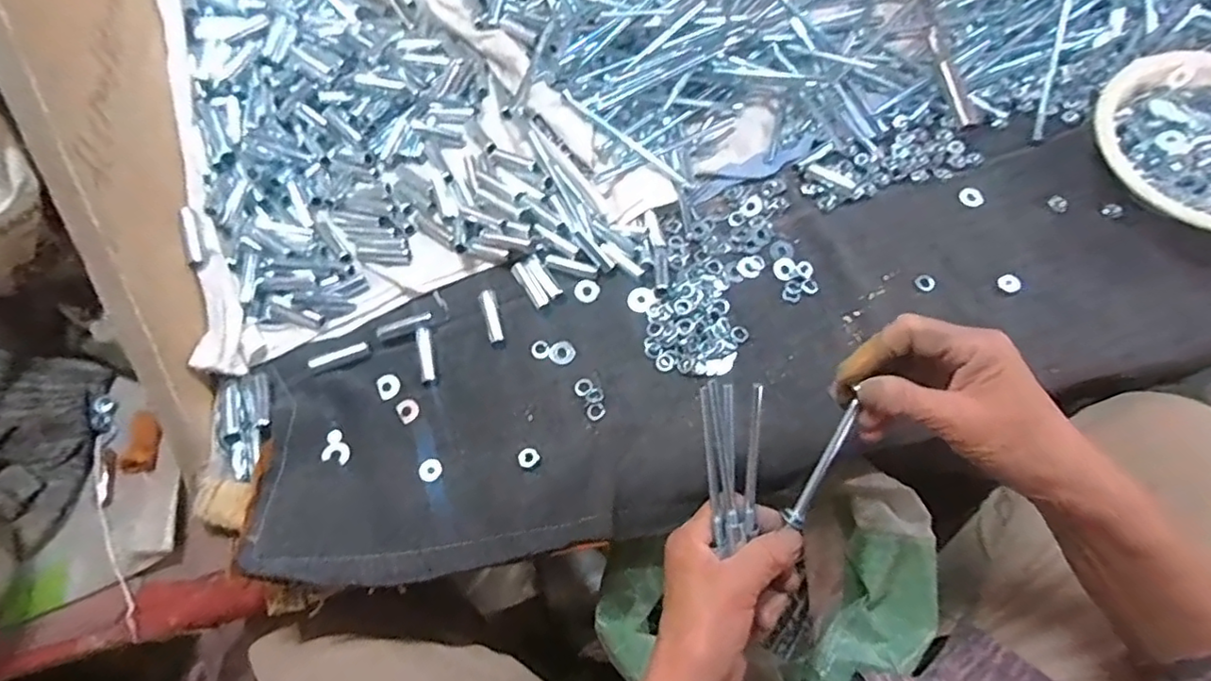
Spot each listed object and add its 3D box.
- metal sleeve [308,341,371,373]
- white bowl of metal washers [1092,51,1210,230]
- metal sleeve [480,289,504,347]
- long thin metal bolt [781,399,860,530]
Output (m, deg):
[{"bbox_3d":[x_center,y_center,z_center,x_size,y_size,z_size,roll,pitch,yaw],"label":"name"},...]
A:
[{"bbox_3d":[-0.201,0.013,0.452,0.044,0.010,0.011,-24,69,-9],"label":"metal sleeve"},{"bbox_3d":[0.488,-0.153,0.490,0.174,0.045,0.169,40,73,15],"label":"white bowl of metal washers"},{"bbox_3d":[-0.088,-0.018,0.464,0.013,0.011,0.045,-15,68,-5],"label":"metal sleeve"},{"bbox_3d":[0.134,0.075,0.366,0.010,0.011,0.083,29,87,12],"label":"long thin metal bolt"}]

